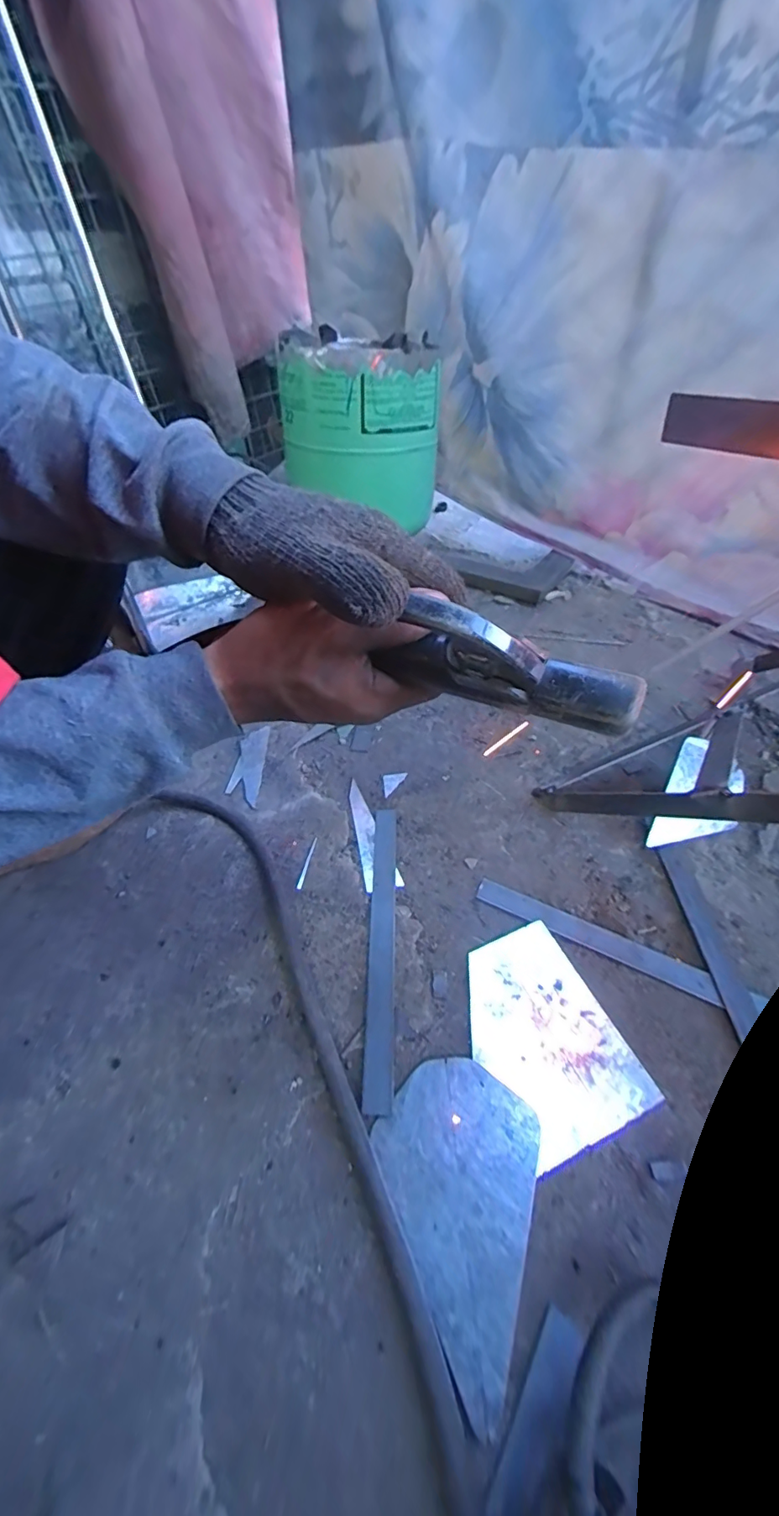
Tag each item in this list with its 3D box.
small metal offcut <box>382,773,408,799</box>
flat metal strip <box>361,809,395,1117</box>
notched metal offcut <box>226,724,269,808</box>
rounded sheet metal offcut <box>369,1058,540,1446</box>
[{"bbox_3d":[0.007,0.032,0.612,0.030,0.004,0.034,-5,45,-1],"label":"small metal offcut"},{"bbox_3d":[-0.007,0.165,0.478,0.024,0.004,0.288,-1,45,3],"label":"flat metal strip"},{"bbox_3d":[-0.183,0.007,0.647,0.038,0.005,0.135,-3,45,1],"label":"notched metal offcut"},{"bbox_3d":[0.039,0.299,0.340,0.109,0.004,0.162,12,45,17],"label":"rounded sheet metal offcut"}]

